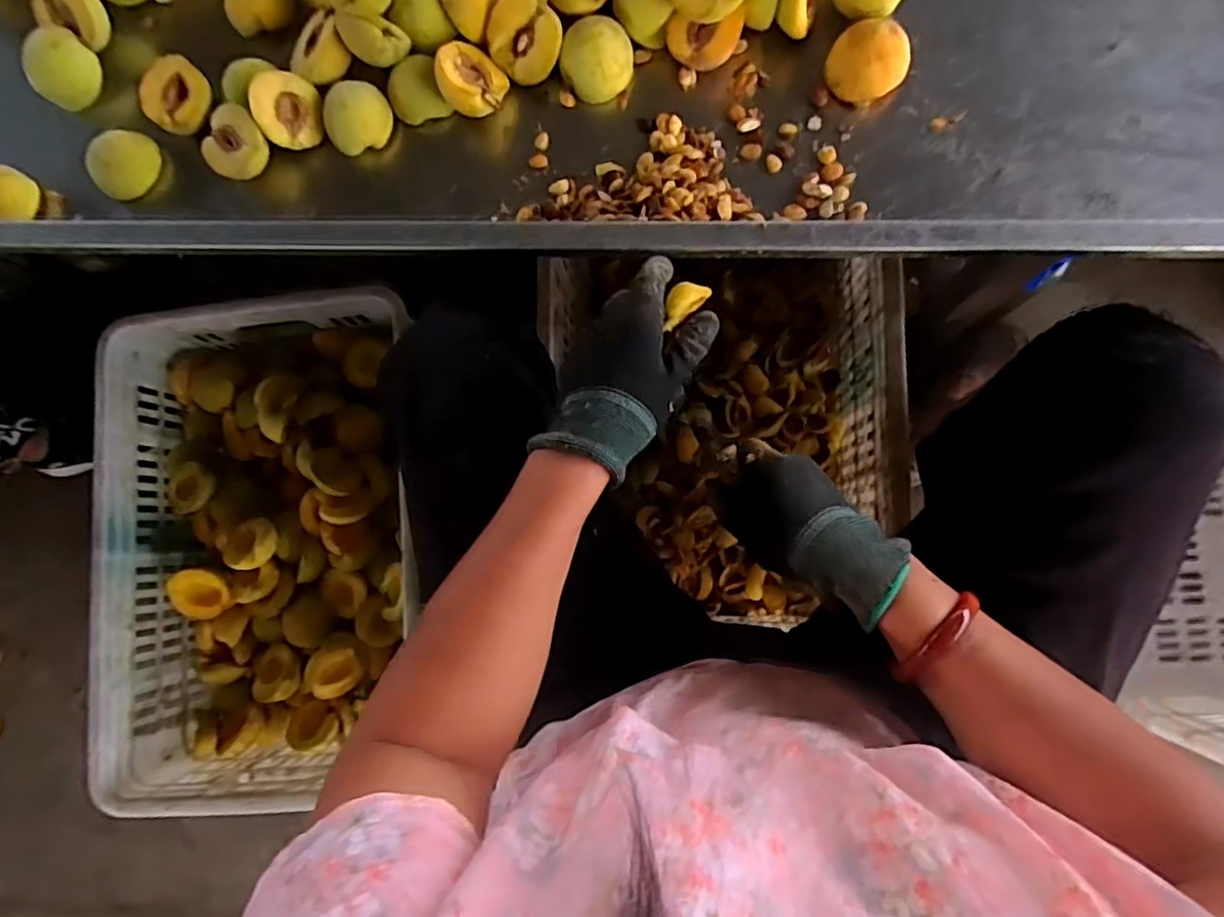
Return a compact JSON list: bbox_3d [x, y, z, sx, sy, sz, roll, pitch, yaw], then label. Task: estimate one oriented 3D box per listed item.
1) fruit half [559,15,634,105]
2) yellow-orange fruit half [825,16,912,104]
[{"bbox_3d":[-0.011,-0.326,0.534,0.054,0.026,0.058,-21,121,-13],"label":"fruit half"},{"bbox_3d":[0.199,-0.307,0.509,0.059,0.037,0.048,20,86,8],"label":"yellow-orange fruit half"}]

